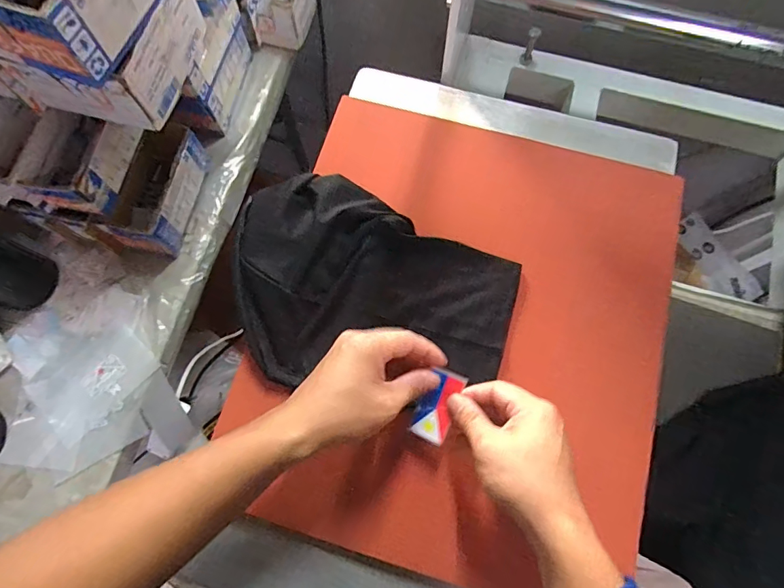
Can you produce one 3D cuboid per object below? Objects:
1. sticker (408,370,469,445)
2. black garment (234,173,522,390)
[{"bbox_3d":[0.041,0.100,0.402,0.033,0.008,0.067,23,101,8],"label":"sticker"},{"bbox_3d":[-0.023,-0.009,0.457,0.301,0.051,0.212,7,73,2],"label":"black garment"}]

